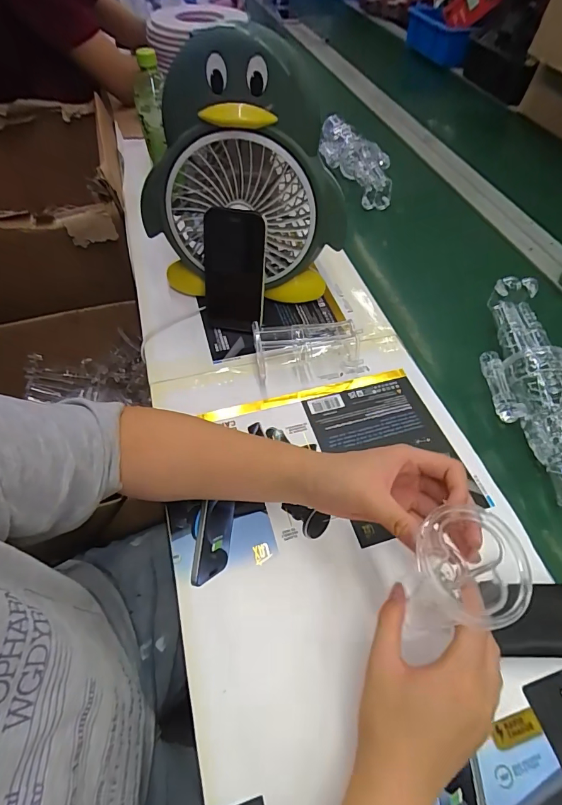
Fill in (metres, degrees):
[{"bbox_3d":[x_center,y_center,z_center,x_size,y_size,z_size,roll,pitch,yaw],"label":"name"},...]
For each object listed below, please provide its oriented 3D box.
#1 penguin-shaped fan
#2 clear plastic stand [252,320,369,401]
[{"bbox_3d":[-0.044,-0.261,0.508,0.252,0.275,0.106,16,55,10],"label":"penguin-shaped fan"},{"bbox_3d":[0.036,-0.062,0.507,0.138,0.051,0.059,-10,55,-8],"label":"clear plastic stand"}]

